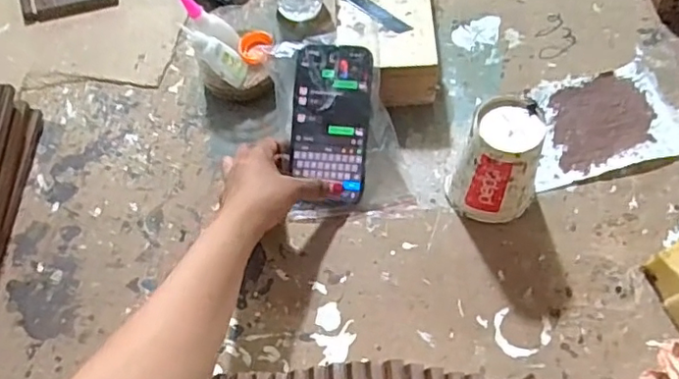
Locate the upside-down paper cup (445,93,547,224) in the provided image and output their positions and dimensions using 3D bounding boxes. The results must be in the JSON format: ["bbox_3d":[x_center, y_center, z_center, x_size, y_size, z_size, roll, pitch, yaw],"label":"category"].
[{"bbox_3d":[0.153,-0.023,0.572,0.082,0.124,0.066,24,65,16],"label":"upside-down paper cup"}]

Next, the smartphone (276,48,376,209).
[{"bbox_3d":[-0.009,-0.070,0.625,0.079,0.017,0.158,6,98,4],"label":"smartphone"}]

